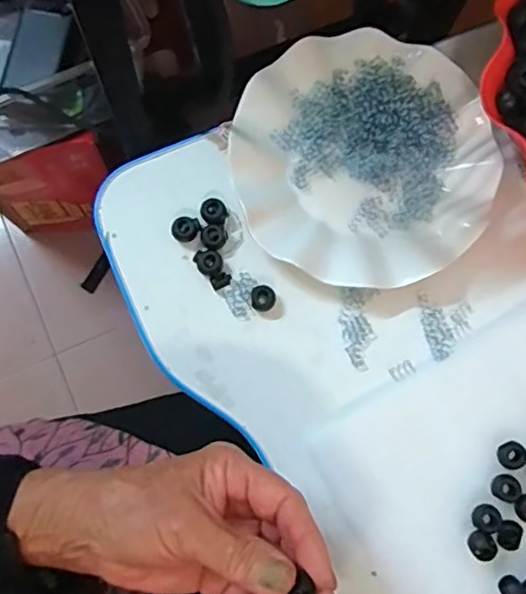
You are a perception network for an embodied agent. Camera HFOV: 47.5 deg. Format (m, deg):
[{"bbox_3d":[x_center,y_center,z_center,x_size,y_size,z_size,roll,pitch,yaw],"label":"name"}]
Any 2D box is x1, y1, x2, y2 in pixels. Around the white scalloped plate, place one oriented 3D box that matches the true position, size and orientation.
[{"bbox_3d":[0.070,-0.098,0.419,0.178,0.021,0.179,0,79,0],"label":"white scalloped plate"}]

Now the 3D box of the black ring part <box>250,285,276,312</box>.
[{"bbox_3d":[0.000,0.001,0.407,0.017,0.006,0.018,0,79,0],"label":"black ring part"}]

